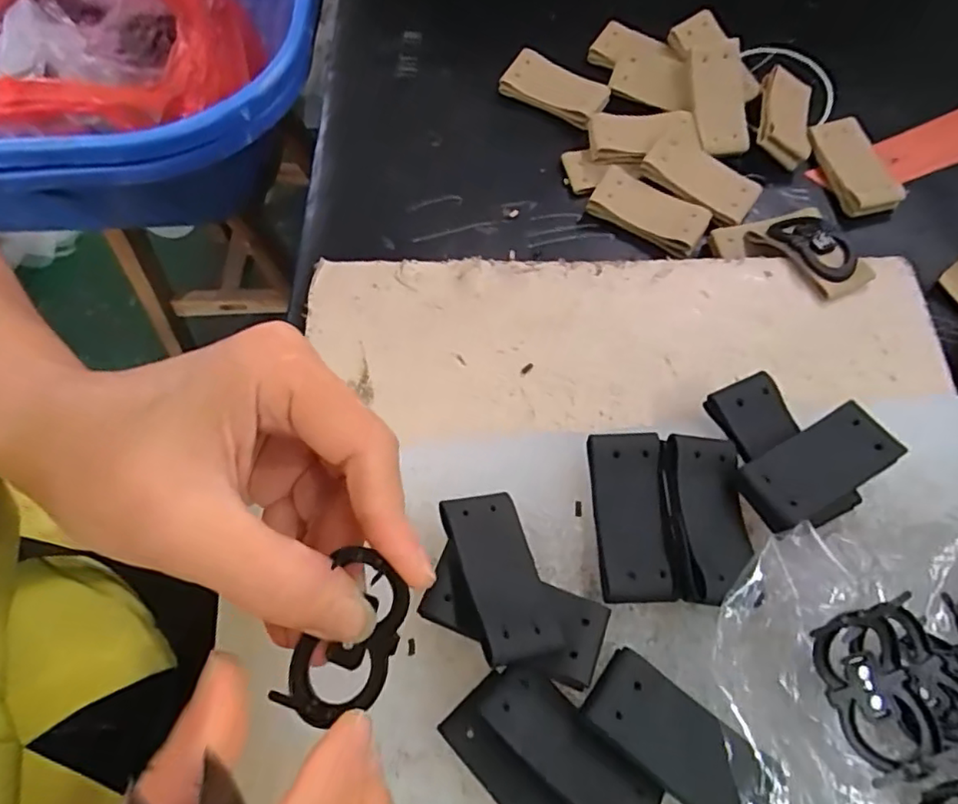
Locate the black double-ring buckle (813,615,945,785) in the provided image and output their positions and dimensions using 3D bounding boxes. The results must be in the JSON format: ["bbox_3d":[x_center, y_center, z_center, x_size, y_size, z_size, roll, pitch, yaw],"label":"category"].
[{"bbox_3d":[0.123,0.089,0.187,0.025,0.010,0.046,-19,76,1],"label":"black double-ring buckle"}]

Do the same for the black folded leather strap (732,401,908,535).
[{"bbox_3d":[0.124,0.023,0.219,0.063,0.008,0.027,-27,69,-11],"label":"black folded leather strap"}]

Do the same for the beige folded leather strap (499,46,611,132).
[{"bbox_3d":[0.046,-0.187,0.361,0.062,0.016,0.027,31,70,13],"label":"beige folded leather strap"}]

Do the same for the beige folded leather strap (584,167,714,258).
[{"bbox_3d":[0.094,-0.105,0.335,0.063,0.012,0.029,32,70,14],"label":"beige folded leather strap"}]

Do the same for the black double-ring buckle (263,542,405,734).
[{"bbox_3d":[-0.035,0.065,0.166,0.026,0.007,0.047,27,89,-7],"label":"black double-ring buckle"}]

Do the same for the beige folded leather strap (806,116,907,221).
[{"bbox_3d":[0.211,-0.131,0.338,0.034,0.011,0.061,-12,67,-5],"label":"beige folded leather strap"}]

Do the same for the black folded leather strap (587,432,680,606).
[{"bbox_3d":[0.055,0.042,0.222,0.026,0.011,0.060,-1,66,0],"label":"black folded leather strap"}]

